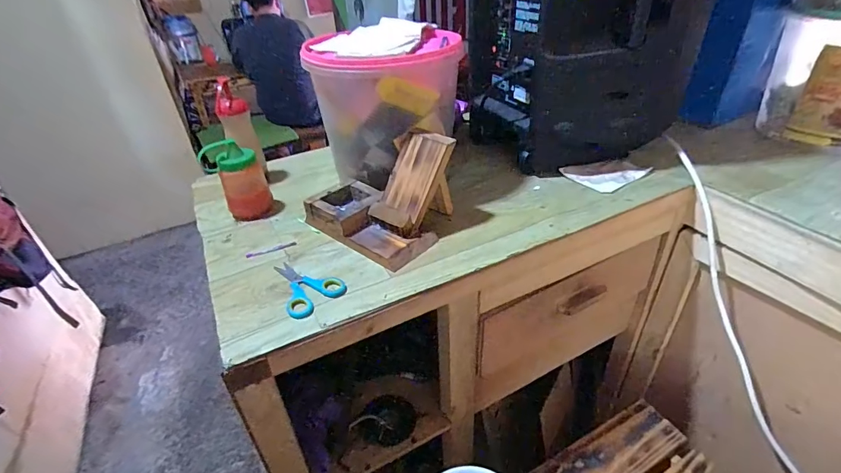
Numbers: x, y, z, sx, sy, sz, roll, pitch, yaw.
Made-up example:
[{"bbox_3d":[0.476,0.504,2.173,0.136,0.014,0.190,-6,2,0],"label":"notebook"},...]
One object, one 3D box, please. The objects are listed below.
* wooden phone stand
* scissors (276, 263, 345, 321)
[{"bbox_3d":[-0.057,-0.074,0.645,0.199,0.124,0.169,26,44,36],"label":"wooden phone stand"},{"bbox_3d":[-0.156,0.063,0.565,0.079,0.005,0.108,-30,42,-32],"label":"scissors"}]

